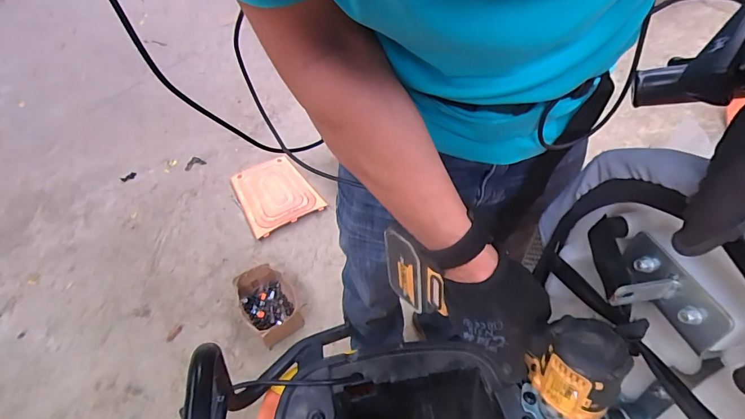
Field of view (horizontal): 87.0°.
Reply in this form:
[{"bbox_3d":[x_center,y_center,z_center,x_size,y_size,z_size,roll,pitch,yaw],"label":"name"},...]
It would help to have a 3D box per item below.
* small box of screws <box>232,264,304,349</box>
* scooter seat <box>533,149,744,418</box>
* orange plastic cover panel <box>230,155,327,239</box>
[{"bbox_3d":[-0.315,0.291,1.193,0.152,0.102,0.238,-23,53,-18],"label":"small box of screws"},{"bbox_3d":[0.233,0.120,0.350,0.080,0.322,0.264,-5,52,1],"label":"scooter seat"},{"bbox_3d":[-0.402,-0.080,1.540,0.283,0.043,0.412,-28,55,-22],"label":"orange plastic cover panel"}]

